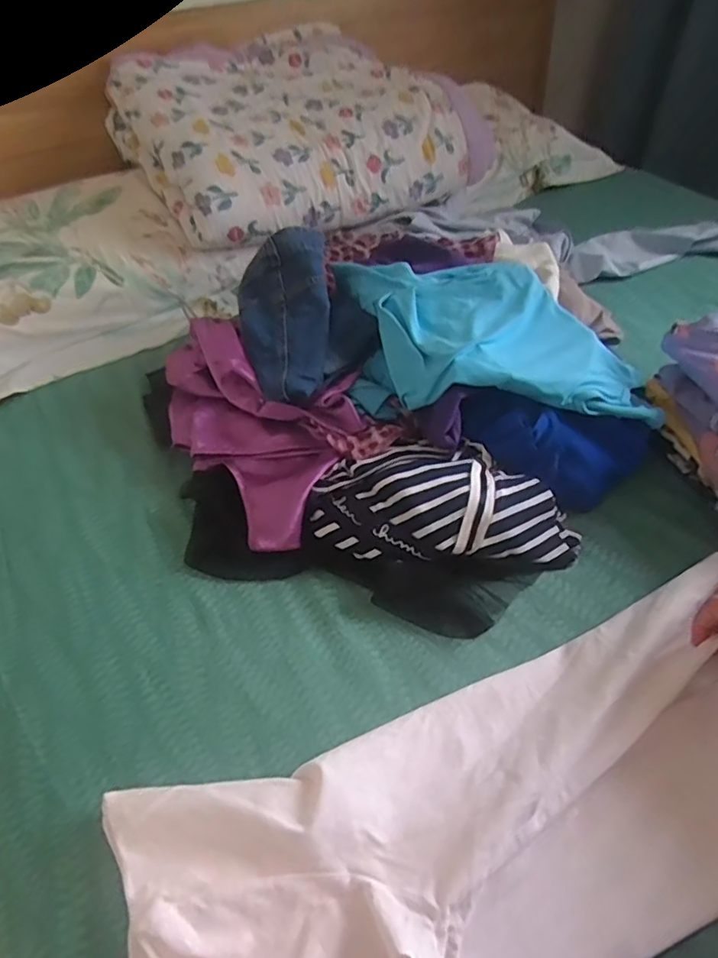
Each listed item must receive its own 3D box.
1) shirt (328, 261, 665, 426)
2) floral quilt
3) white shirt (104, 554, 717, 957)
[{"bbox_3d":[0.149,-0.156,0.668,0.371,0.096,0.217,6,46,6],"label":"shirt"},{"bbox_3d":[-0.107,-0.612,1.004,0.533,0.165,0.419,-24,50,-21],"label":"floral quilt"},{"bbox_3d":[0.111,0.248,0.424,0.539,0.052,0.230,-15,48,-12],"label":"white shirt"}]

